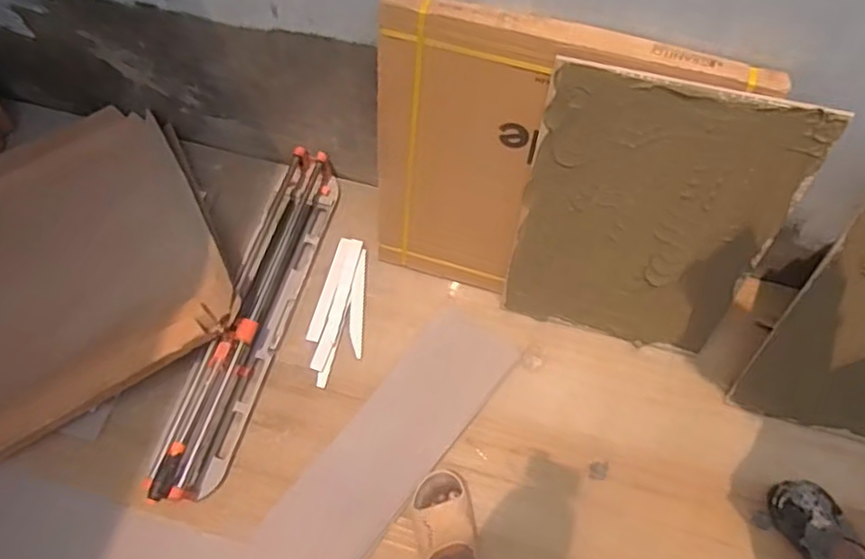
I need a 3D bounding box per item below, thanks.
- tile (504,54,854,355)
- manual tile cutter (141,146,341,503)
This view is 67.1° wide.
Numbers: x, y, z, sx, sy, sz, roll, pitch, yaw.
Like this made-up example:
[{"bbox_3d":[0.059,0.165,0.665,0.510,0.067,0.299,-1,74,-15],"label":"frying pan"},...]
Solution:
[{"bbox_3d":[0.361,-0.086,1.136,0.405,0.579,0.016,14,49,9],"label":"tile"},{"bbox_3d":[-0.373,0.083,1.336,0.128,0.094,0.732,15,67,7],"label":"manual tile cutter"}]

